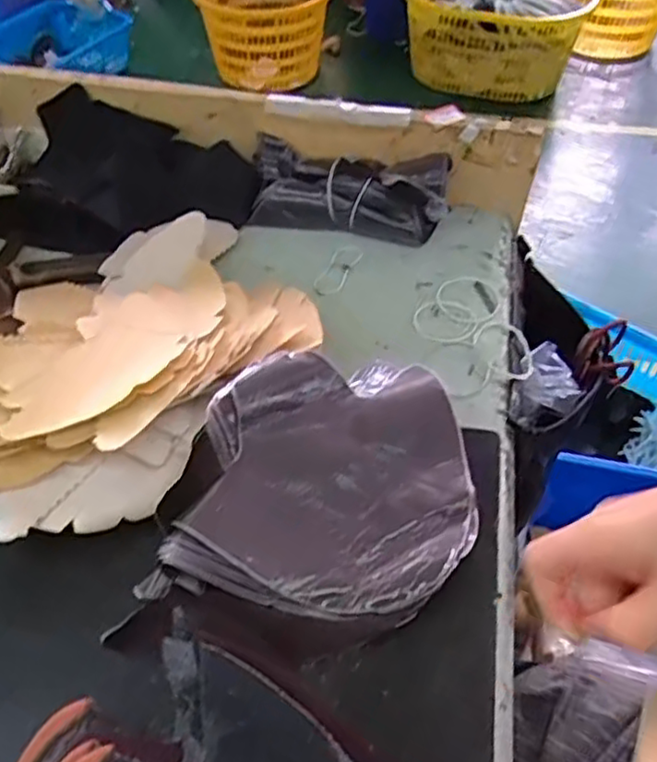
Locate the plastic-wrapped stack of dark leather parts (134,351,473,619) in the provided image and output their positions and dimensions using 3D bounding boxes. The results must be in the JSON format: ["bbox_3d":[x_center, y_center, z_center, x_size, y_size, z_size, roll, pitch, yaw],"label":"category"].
[{"bbox_3d":[0.003,0.044,0.397,0.166,0.041,0.177,6,50,7],"label":"plastic-wrapped stack of dark leather parts"}]

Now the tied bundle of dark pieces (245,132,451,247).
[{"bbox_3d":[0.018,-0.176,0.622,0.179,0.052,0.072,9,50,8],"label":"tied bundle of dark pieces"}]

